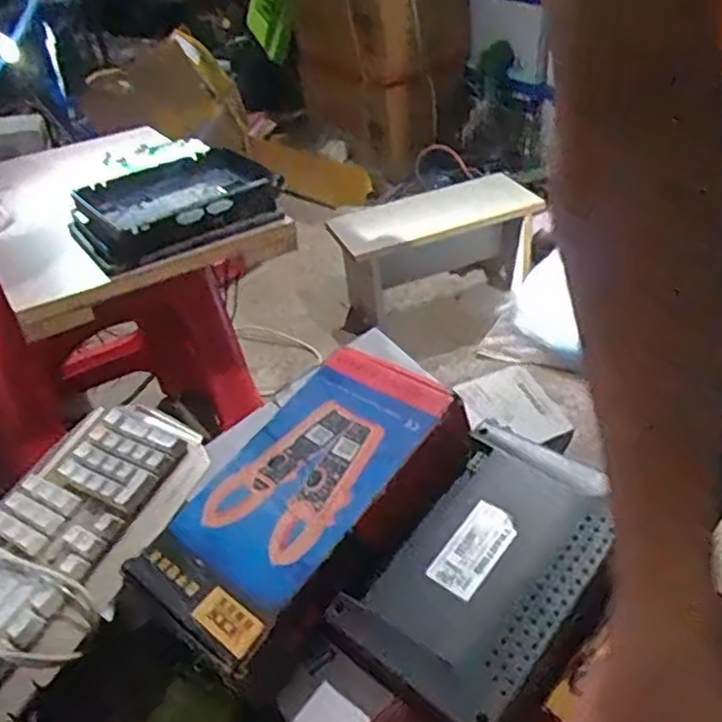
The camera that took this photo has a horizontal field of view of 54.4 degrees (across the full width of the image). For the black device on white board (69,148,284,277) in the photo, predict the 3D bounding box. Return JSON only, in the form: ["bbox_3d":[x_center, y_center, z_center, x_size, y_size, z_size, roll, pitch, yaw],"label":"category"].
[{"bbox_3d":[-0.206,-0.176,0.783,0.213,0.062,0.162,-31,41,-29],"label":"black device on white board"}]

